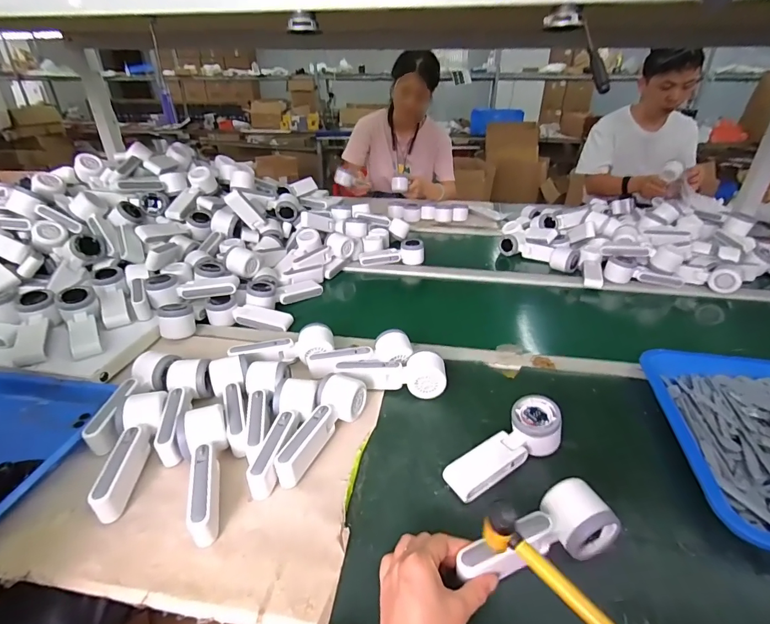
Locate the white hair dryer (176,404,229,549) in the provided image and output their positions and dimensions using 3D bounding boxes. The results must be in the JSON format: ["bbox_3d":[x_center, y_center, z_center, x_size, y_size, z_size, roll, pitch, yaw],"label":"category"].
[{"bbox_3d":[-0.203,0.180,0.459,0.053,0.059,0.151,-12,32,-21],"label":"white hair dryer"}]

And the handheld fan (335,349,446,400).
[{"bbox_3d":[0.009,0.097,0.615,0.165,0.050,0.053,3,30,6],"label":"handheld fan"}]

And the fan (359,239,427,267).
[{"bbox_3d":[0.018,-0.150,1.041,0.168,0.051,0.060,2,29,3],"label":"fan"}]

